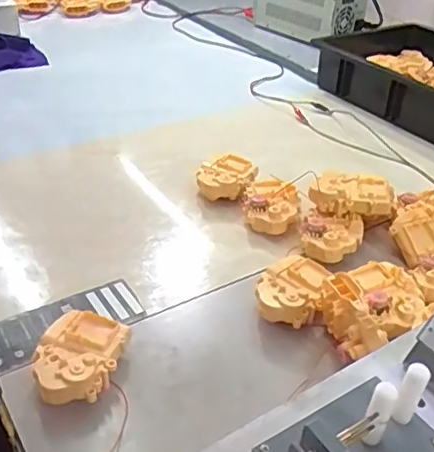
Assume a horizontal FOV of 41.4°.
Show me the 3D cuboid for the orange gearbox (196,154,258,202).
[{"bbox_3d":[0.014,-0.068,0.809,0.074,0.036,0.094,10,35,9],"label":"orange gearbox"}]

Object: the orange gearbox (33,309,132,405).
[{"bbox_3d":[-0.125,0.120,0.521,0.074,0.039,0.102,8,35,6],"label":"orange gearbox"}]

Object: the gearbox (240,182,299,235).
[{"bbox_3d":[0.069,-0.025,0.751,0.074,0.036,0.097,6,35,3],"label":"gearbox"}]

